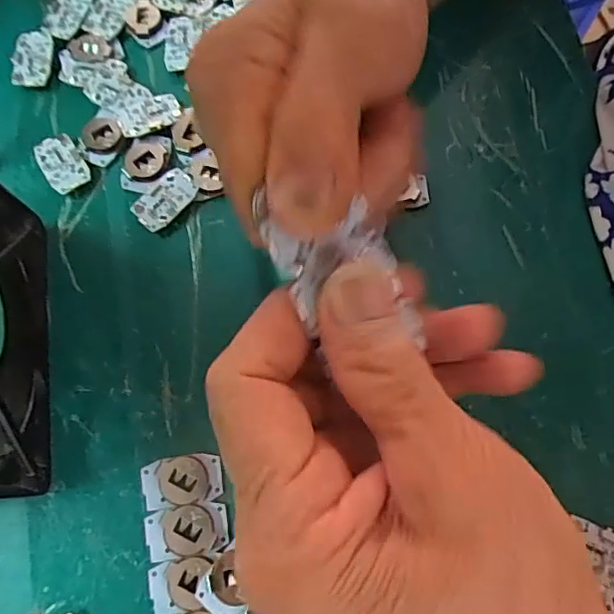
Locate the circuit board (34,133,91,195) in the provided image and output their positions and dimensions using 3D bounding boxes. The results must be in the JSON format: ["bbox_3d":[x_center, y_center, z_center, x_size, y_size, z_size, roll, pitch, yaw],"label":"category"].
[{"bbox_3d":[-0.112,-0.065,0.256,0.018,0.005,0.029,-33,76,-7],"label":"circuit board"}]

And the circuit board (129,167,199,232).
[{"bbox_3d":[-0.063,-0.048,0.250,0.018,0.005,0.030,37,79,11],"label":"circuit board"}]

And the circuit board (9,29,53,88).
[{"bbox_3d":[-0.134,-0.121,0.272,0.019,0.004,0.030,-4,74,1],"label":"circuit board"}]

